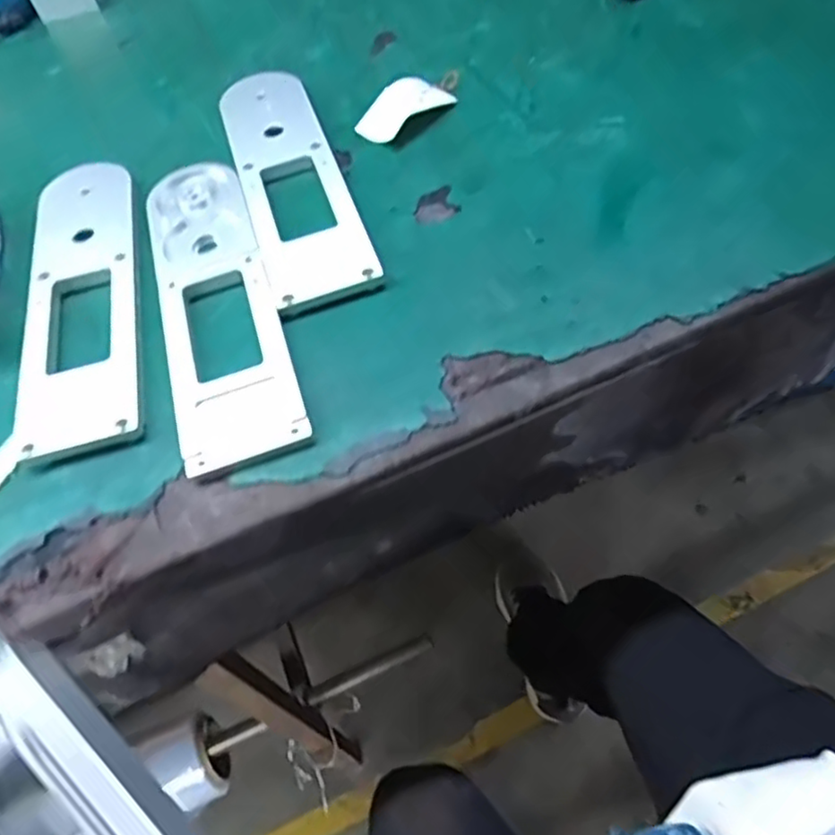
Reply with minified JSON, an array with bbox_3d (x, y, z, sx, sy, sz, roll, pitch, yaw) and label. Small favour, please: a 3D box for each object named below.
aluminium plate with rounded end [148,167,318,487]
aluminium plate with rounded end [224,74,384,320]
[{"bbox_3d":[-0.149,-0.092,0.487,0.081,0.013,0.289,-18,59,-7],"label":"aluminium plate with rounded end"},{"bbox_3d":[-0.105,-0.199,0.552,0.081,0.019,0.278,-18,59,-7],"label":"aluminium plate with rounded end"}]

